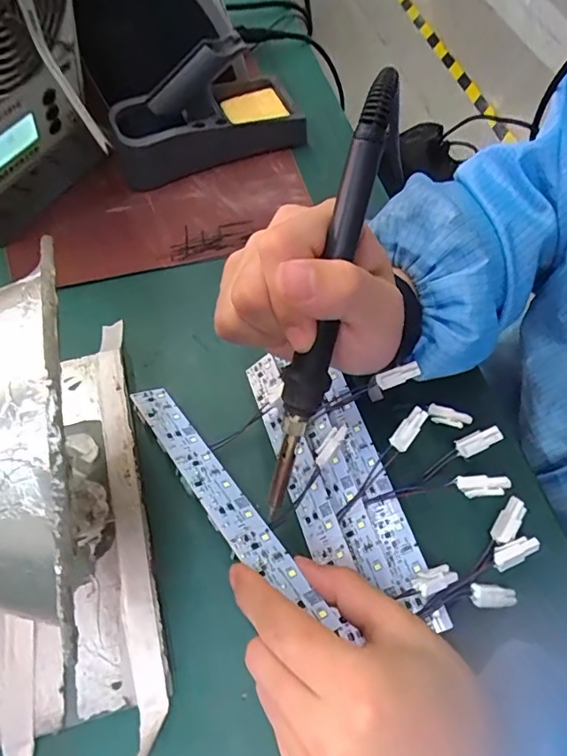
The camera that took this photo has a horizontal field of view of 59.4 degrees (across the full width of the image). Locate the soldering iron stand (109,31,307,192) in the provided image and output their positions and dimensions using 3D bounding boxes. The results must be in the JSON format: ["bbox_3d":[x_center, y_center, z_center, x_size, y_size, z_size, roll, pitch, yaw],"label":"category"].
[{"bbox_3d":[-0.068,-0.235,0.434,0.166,0.082,0.081,-21,62,-8],"label":"soldering iron stand"}]

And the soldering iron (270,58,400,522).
[{"bbox_3d":[0.018,-0.026,0.215,0.020,0.192,0.019,18,20,13],"label":"soldering iron"}]

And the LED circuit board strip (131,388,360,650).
[{"bbox_3d":[-0.036,0.064,0.277,0.024,0.004,0.191,-18,45,-32],"label":"LED circuit board strip"}]

